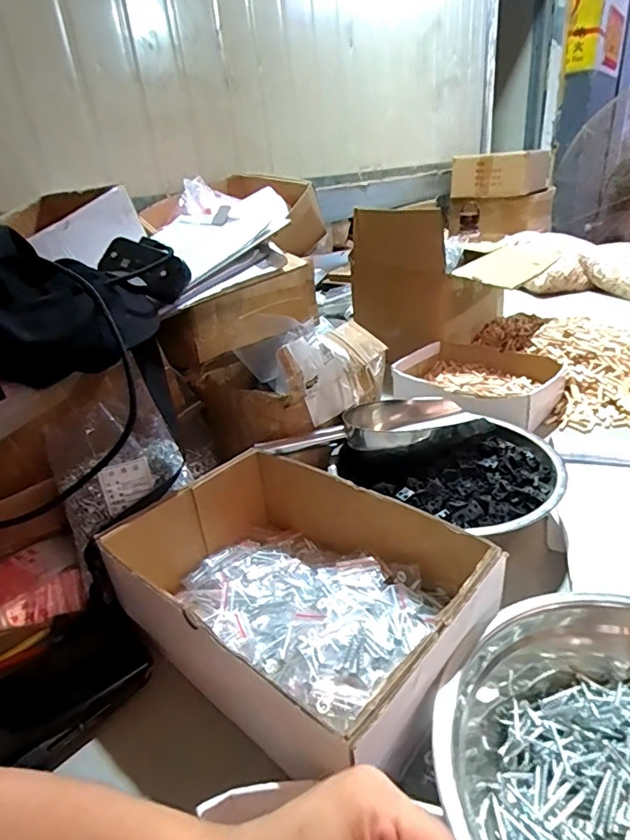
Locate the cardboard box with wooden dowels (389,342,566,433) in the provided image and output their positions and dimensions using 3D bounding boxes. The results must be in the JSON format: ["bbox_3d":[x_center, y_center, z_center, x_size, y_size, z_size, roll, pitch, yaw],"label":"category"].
[{"bbox_3d":[0.258,-0.059,0.817,0.236,0.057,0.201,20,37,41],"label":"cardboard box with wooden dowels"}]

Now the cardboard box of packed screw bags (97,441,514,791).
[{"bbox_3d":[-0.018,0.145,0.436,0.293,0.092,0.210,17,35,37],"label":"cardboard box of packed screw bags"}]

